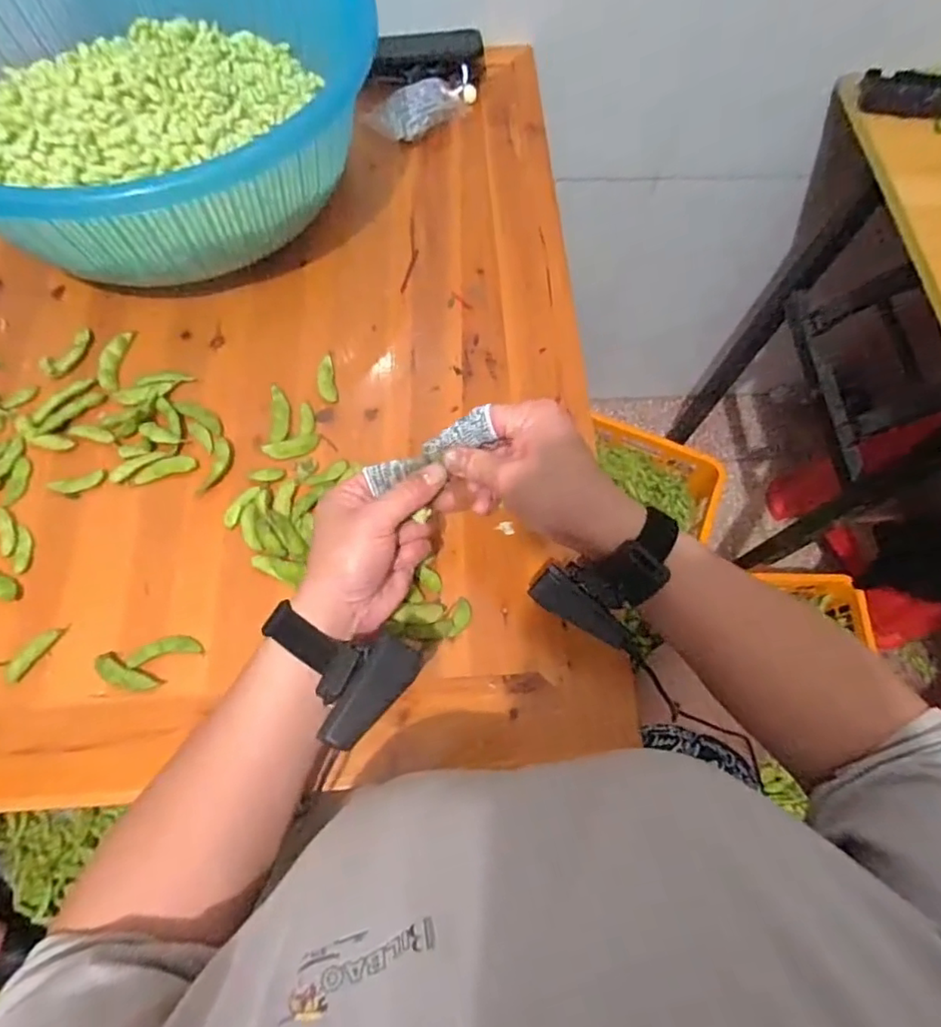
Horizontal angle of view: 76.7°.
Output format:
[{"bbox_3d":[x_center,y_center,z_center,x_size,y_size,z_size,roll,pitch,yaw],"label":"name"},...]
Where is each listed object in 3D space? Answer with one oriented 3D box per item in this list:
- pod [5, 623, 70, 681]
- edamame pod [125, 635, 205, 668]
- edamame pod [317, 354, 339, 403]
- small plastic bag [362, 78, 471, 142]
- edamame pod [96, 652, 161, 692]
[{"bbox_3d":[-0.312,0.098,0.426,0.013,0.011,0.047,31,71,10],"label":"pod"},{"bbox_3d":[-0.223,0.098,0.433,0.050,0.011,0.017,-14,69,-6],"label":"edamame pod"},{"bbox_3d":[-0.126,-0.119,0.520,0.015,0.010,0.046,-11,69,-5],"label":"edamame pod"},{"bbox_3d":[-0.054,-0.440,0.642,0.064,0.026,0.102,42,74,14],"label":"small plastic bag"},{"bbox_3d":[-0.248,0.116,0.425,0.045,0.009,0.018,28,71,9],"label":"edamame pod"}]

